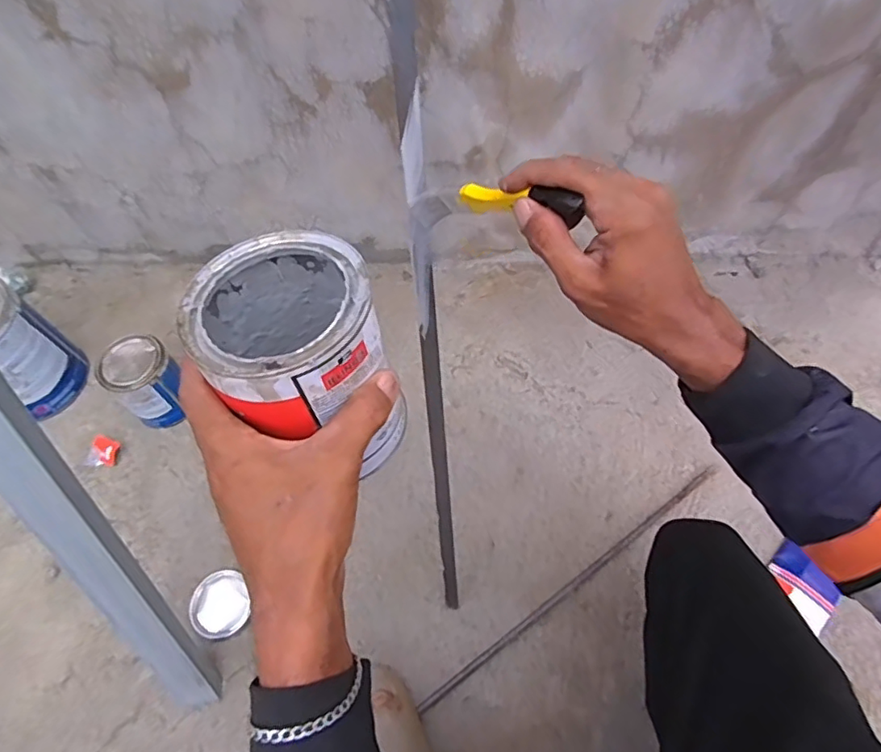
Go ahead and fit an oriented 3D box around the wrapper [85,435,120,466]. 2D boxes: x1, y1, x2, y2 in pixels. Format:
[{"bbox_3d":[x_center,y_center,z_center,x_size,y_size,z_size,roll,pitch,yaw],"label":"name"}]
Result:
[{"bbox_3d":[-0.559,0.126,0.940,0.052,0.015,0.050,0,64,0],"label":"wrapper"}]

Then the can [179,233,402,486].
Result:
[{"bbox_3d":[-0.085,-0.016,0.347,0.096,0.115,0.113,-34,69,-15],"label":"can"}]

